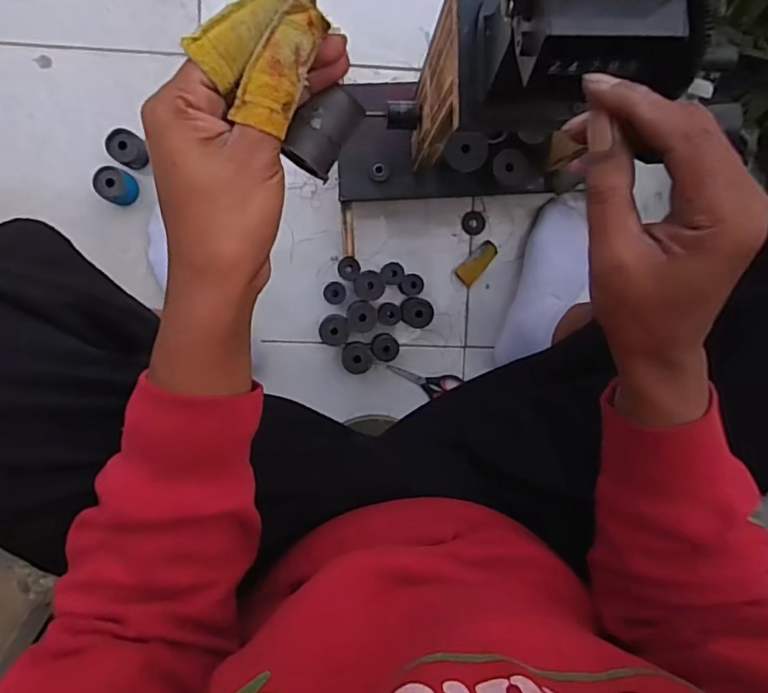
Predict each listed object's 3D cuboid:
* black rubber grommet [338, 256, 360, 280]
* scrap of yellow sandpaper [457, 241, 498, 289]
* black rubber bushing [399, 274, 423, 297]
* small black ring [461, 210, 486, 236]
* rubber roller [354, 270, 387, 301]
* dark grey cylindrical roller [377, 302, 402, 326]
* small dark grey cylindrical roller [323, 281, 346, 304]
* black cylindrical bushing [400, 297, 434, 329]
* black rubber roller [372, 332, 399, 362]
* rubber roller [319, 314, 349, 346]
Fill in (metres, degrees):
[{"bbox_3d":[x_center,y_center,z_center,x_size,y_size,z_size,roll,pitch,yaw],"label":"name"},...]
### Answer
[{"bbox_3d":[-0.051,-0.113,0.813,0.030,0.041,0.032,0,96,-4],"label":"black rubber grommet"},{"bbox_3d":[0.141,-0.125,0.844,0.029,0.004,0.073,40,99,3],"label":"scrap of yellow sandpaper"},{"bbox_3d":[0.039,-0.090,0.823,0.034,0.025,0.032,-7,97,-4],"label":"black rubber bushing"},{"bbox_3d":[0.135,-0.185,0.844,0.034,0.009,0.036,0,96,-4],"label":"small black ring"},{"bbox_3d":[-0.022,-0.087,0.812,0.045,0.035,0.043,-9,97,-3],"label":"rubber roller"},{"bbox_3d":[0.008,-0.047,0.826,0.034,0.030,0.033,0,96,-4],"label":"dark grey cylindrical roller"},{"bbox_3d":[-0.070,-0.077,0.811,0.033,0.042,0.033,0,96,-4],"label":"small dark grey cylindrical roller"},{"bbox_3d":[0.047,-0.050,0.827,0.042,0.051,0.043,0,96,-4],"label":"black cylindrical bushing"},{"bbox_3d":[0.002,0.001,0.828,0.041,0.036,0.038,0,96,-4],"label":"black rubber roller"},{"bbox_3d":[-0.072,-0.025,0.816,0.042,0.046,0.045,-9,97,-3],"label":"rubber roller"}]

